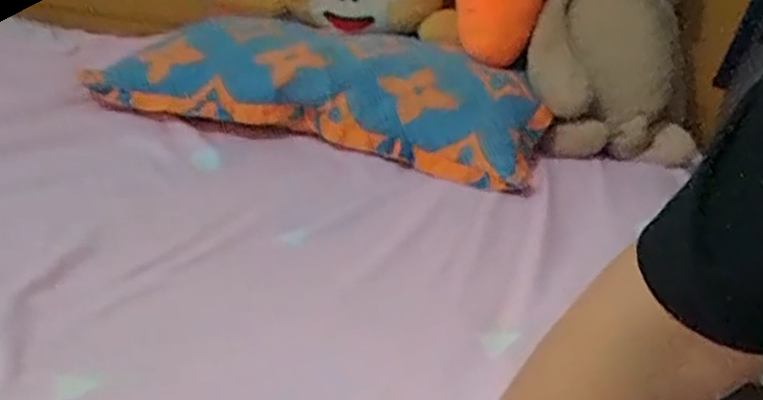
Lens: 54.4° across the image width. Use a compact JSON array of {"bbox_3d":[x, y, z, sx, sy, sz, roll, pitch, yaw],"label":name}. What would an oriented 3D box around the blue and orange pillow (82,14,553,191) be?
[{"bbox_3d":[-0.076,-0.178,1.102,0.621,0.138,0.277,10,27,9],"label":"blue and orange pillow"}]

